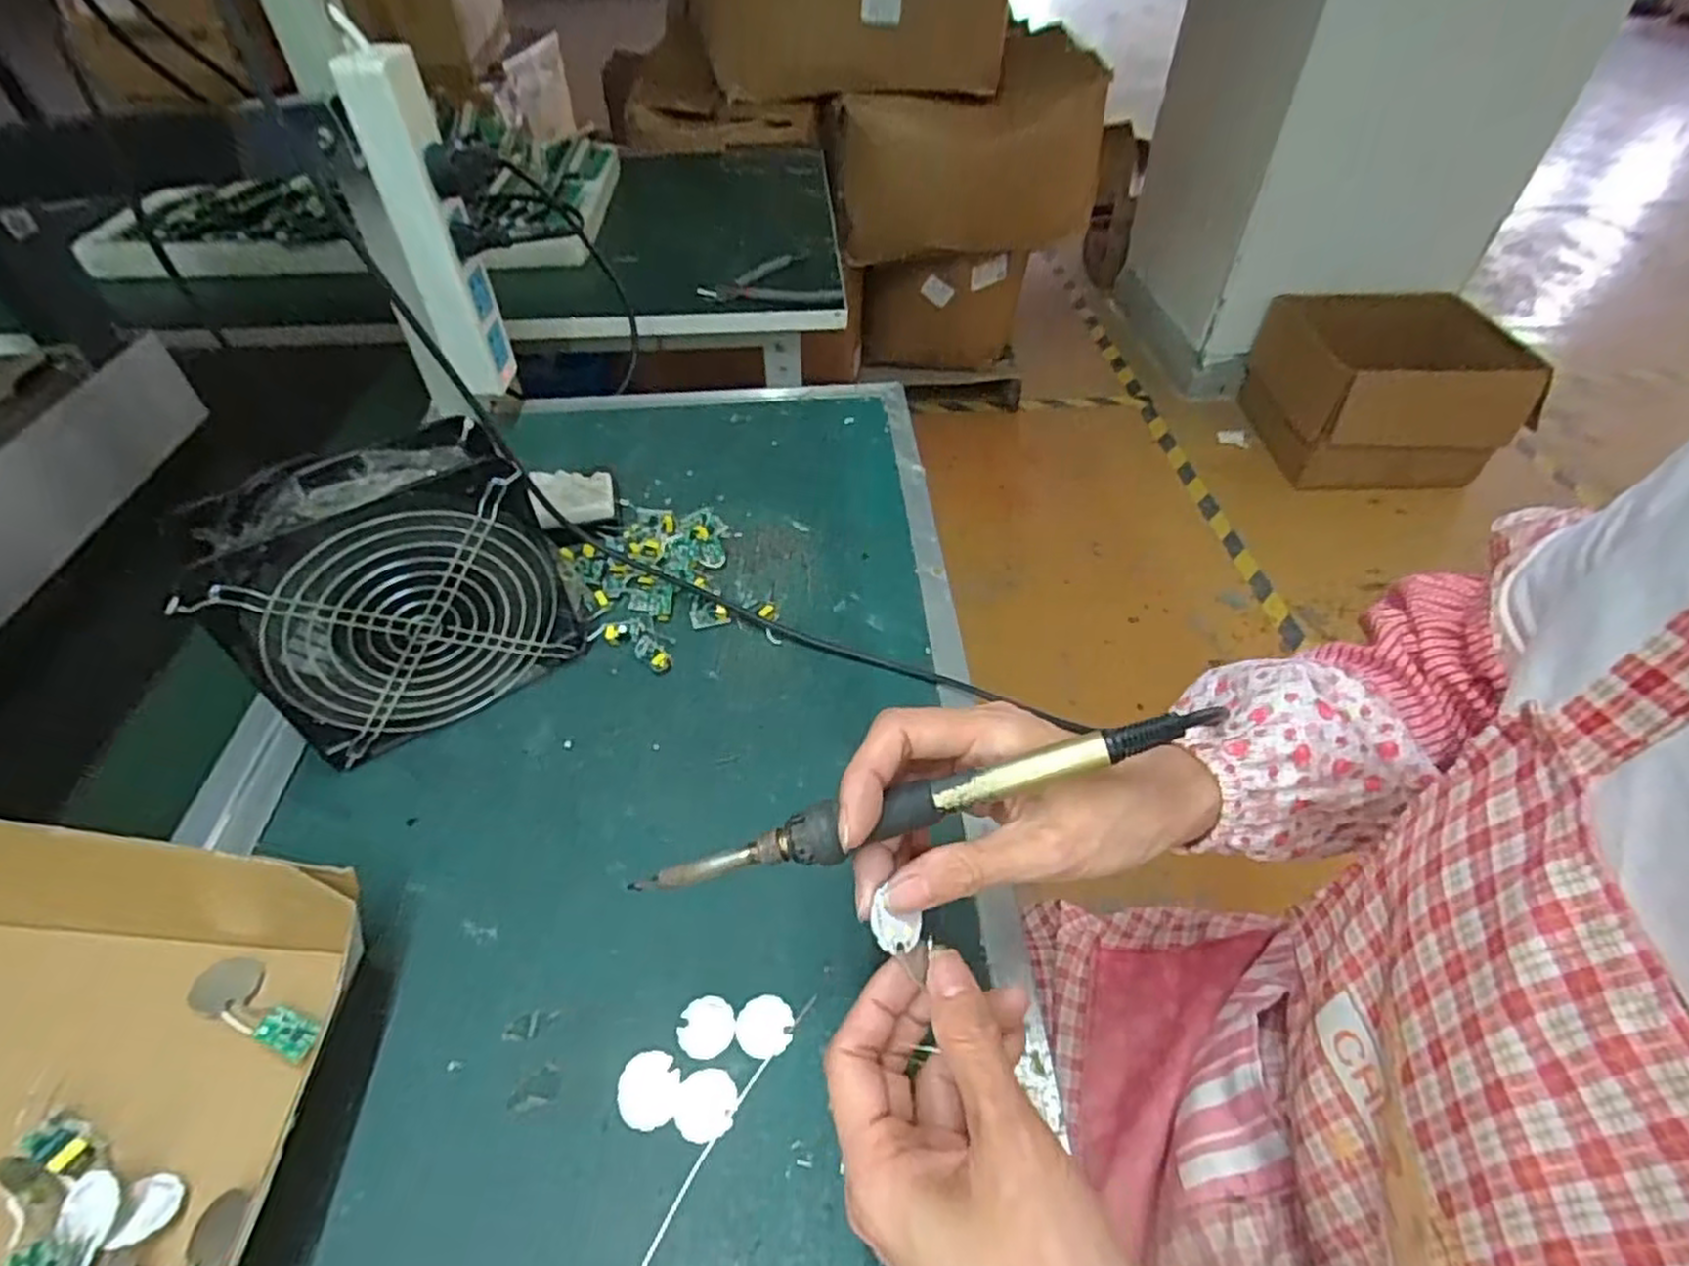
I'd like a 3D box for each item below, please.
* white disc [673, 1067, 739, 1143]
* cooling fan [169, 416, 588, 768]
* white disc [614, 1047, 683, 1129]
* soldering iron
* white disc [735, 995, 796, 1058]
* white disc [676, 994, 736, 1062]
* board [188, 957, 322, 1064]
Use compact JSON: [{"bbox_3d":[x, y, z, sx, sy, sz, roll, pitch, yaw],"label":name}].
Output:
[{"bbox_3d":[-0.057,0.193,0.312,0.024,0.004,0.026,0,47,0],"label":"white disc"},{"bbox_3d":[-0.236,-0.020,0.412,0.149,0.153,0.058,-29,54,-24],"label":"cooling fan"},{"bbox_3d":[-0.082,0.189,0.316,0.025,0.004,0.028,4,48,4],"label":"white disc"},{"bbox_3d":[0.024,0.065,0.275,0.210,0.018,0.018,-19,47,9],"label":"soldering iron"},{"bbox_3d":[-0.035,0.172,0.333,0.025,0.004,0.025,0,47,0],"label":"white disc"},{"bbox_3d":[-0.060,0.172,0.333,0.024,0.004,0.025,0,47,0],"label":"white disc"},{"bbox_3d":[-0.253,0.162,0.329,0.062,0.010,0.024,19,50,17],"label":"board"}]

